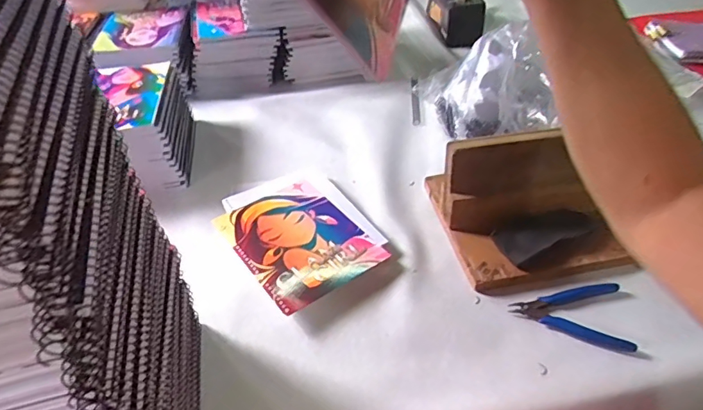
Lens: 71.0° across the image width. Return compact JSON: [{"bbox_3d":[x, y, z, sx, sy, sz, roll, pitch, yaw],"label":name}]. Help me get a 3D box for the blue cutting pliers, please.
[{"bbox_3d":[0.250,0.110,0.547,0.120,0.008,0.084,19,46,24],"label":"blue cutting pliers"}]

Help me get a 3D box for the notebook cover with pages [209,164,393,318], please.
[{"bbox_3d":[-0.071,0.029,0.642,0.166,0.014,0.227,-25,46,-23],"label":"notebook cover with pages"}]

